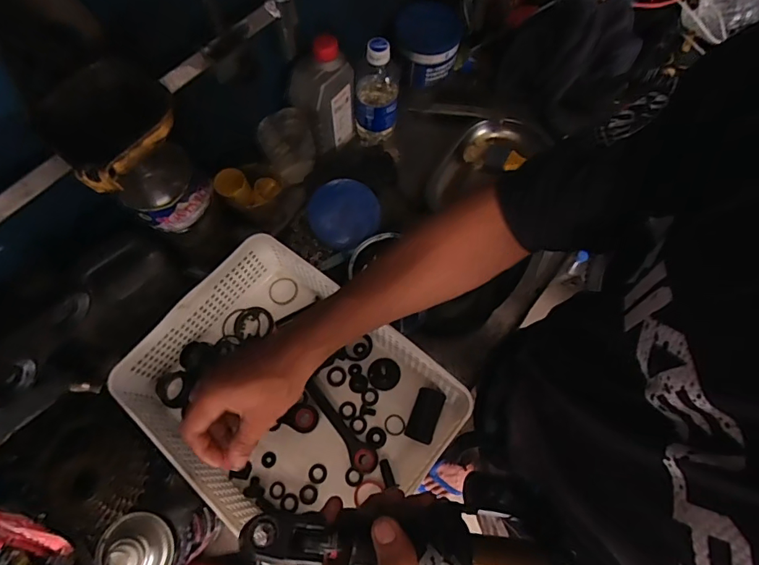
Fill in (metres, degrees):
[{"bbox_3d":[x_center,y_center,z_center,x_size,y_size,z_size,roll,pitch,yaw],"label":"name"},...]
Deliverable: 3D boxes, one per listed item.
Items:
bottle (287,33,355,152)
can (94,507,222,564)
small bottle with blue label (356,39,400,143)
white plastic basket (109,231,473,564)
[{"bbox_3d":[-0.078,-0.251,0.638,0.056,0.155,0.078,29,72,12],"label":"bottle"},{"bbox_3d":[-0.201,0.241,0.423,0.061,0.152,0.058,0,68,1],"label":"can"},{"bbox_3d":[-0.005,-0.274,0.655,0.061,0.142,0.055,6,69,4],"label":"small bottle with blue label"},{"bbox_3d":[-0.105,0.127,0.524,0.320,0.080,0.242,37,73,14],"label":"white plastic basket"}]

